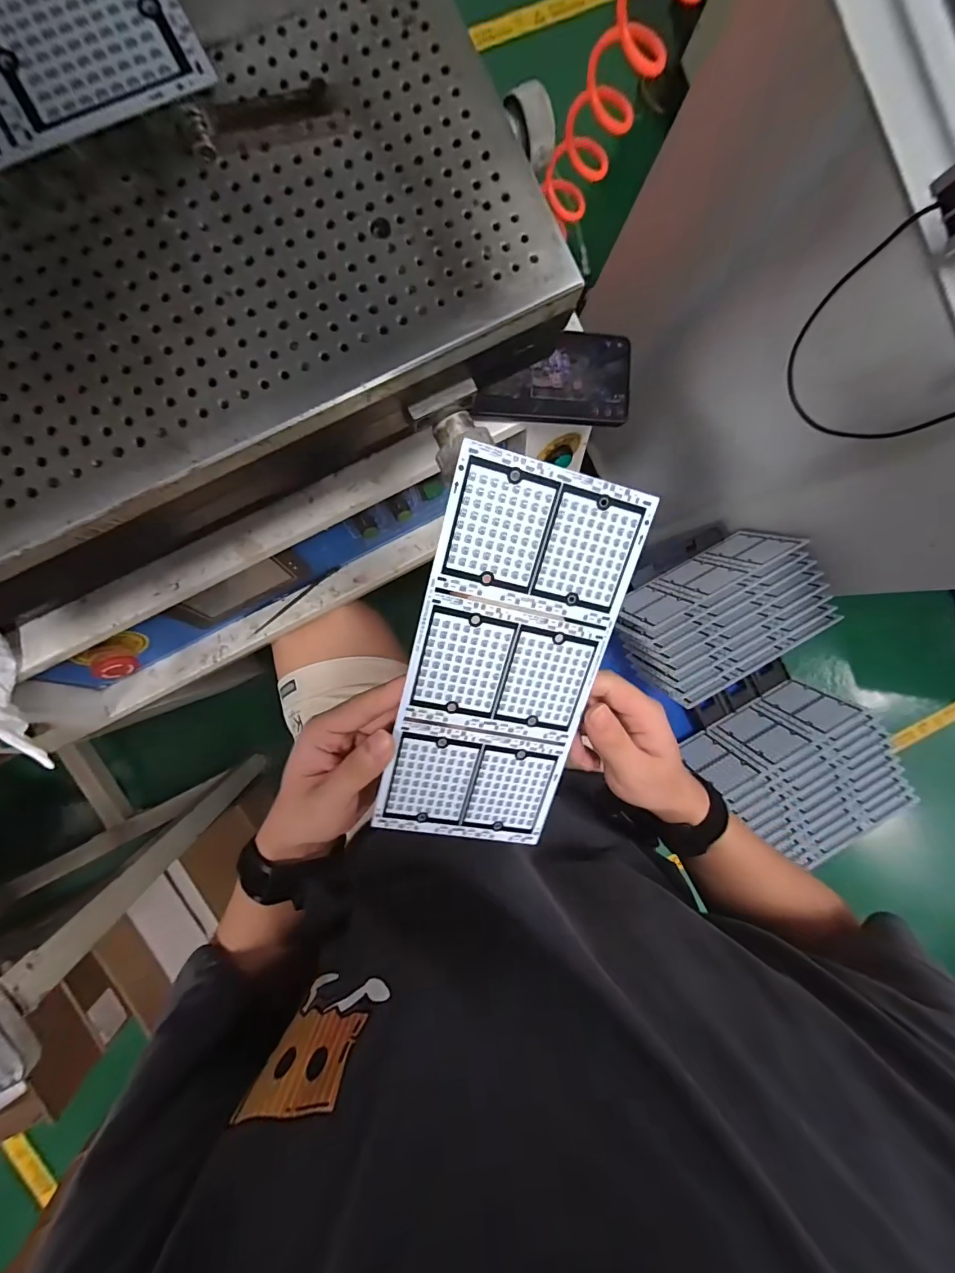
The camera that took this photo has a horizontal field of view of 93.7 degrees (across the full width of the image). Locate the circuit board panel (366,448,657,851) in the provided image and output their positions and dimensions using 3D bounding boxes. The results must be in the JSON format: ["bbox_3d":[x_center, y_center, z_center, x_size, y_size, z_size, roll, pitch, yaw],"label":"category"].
[{"bbox_3d":[0.018,0.022,0.275,0.113,0.004,0.240,12,105,-12],"label":"circuit board panel"}]

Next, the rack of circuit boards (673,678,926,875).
[{"bbox_3d":[0.454,0.203,0.642,0.213,0.105,0.173,-29,95,-4],"label":"rack of circuit boards"}]

